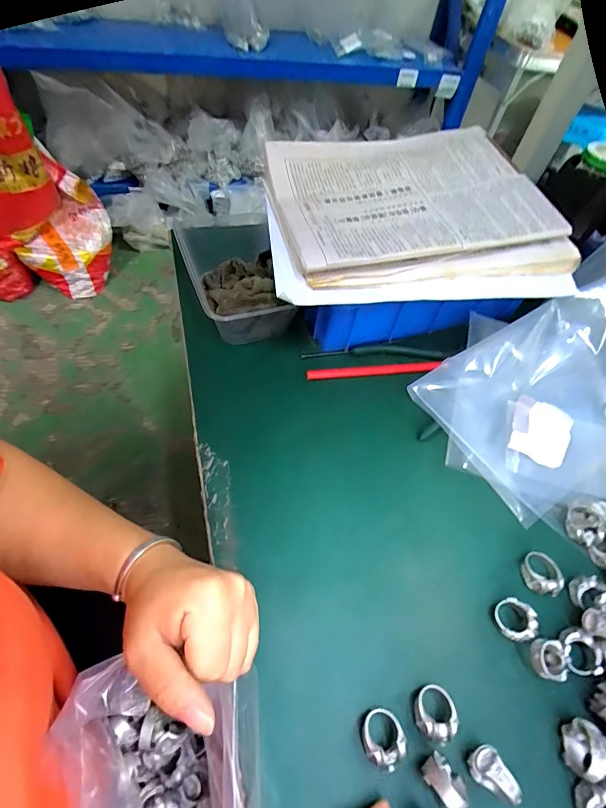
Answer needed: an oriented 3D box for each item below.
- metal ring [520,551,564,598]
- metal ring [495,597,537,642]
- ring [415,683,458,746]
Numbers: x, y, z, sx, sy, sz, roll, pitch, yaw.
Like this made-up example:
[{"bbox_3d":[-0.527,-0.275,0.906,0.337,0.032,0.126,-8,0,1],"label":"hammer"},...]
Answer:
[{"bbox_3d":[0.195,0.137,0.311,0.029,0.010,0.033,20,56,6],"label":"metal ring"},{"bbox_3d":[0.162,0.163,0.290,0.028,0.011,0.027,4,56,-5],"label":"metal ring"},{"bbox_3d":[0.088,0.203,0.252,0.025,0.010,0.029,25,56,9],"label":"ring"}]

